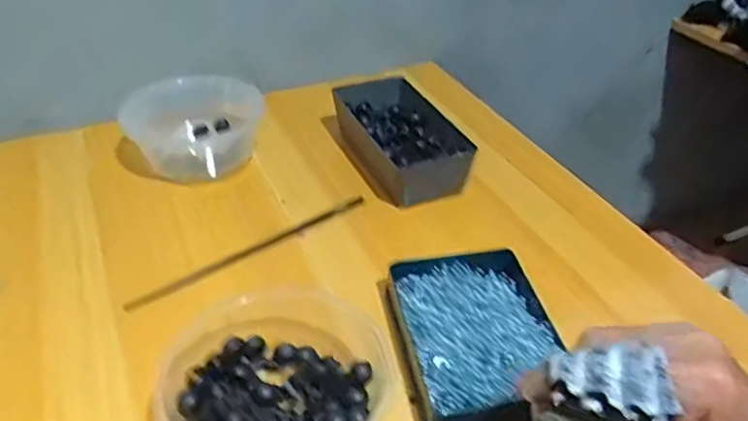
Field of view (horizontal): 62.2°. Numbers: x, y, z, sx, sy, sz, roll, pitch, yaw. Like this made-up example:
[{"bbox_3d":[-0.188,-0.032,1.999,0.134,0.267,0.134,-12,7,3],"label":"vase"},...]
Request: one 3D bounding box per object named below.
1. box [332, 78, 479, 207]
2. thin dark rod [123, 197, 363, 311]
[{"bbox_3d":[0.024,-0.076,0.660,0.087,0.059,0.187,-14,40,-19],"label":"box"},{"bbox_3d":[-0.107,0.034,0.558,0.234,0.007,0.010,-24,44,-29],"label":"thin dark rod"}]

